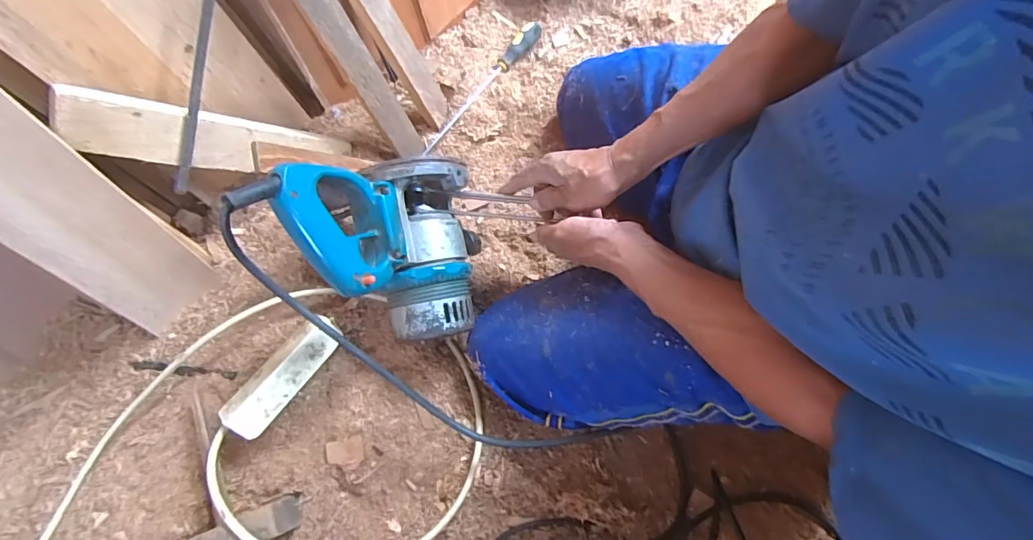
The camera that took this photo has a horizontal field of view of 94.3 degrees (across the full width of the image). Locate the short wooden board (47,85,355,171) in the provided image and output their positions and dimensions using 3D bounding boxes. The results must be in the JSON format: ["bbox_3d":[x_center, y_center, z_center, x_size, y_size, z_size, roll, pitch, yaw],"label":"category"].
[{"bbox_3d":[-0.375,-0.163,0.616,0.024,0.319,0.068,32,113,36],"label":"short wooden board"}]

